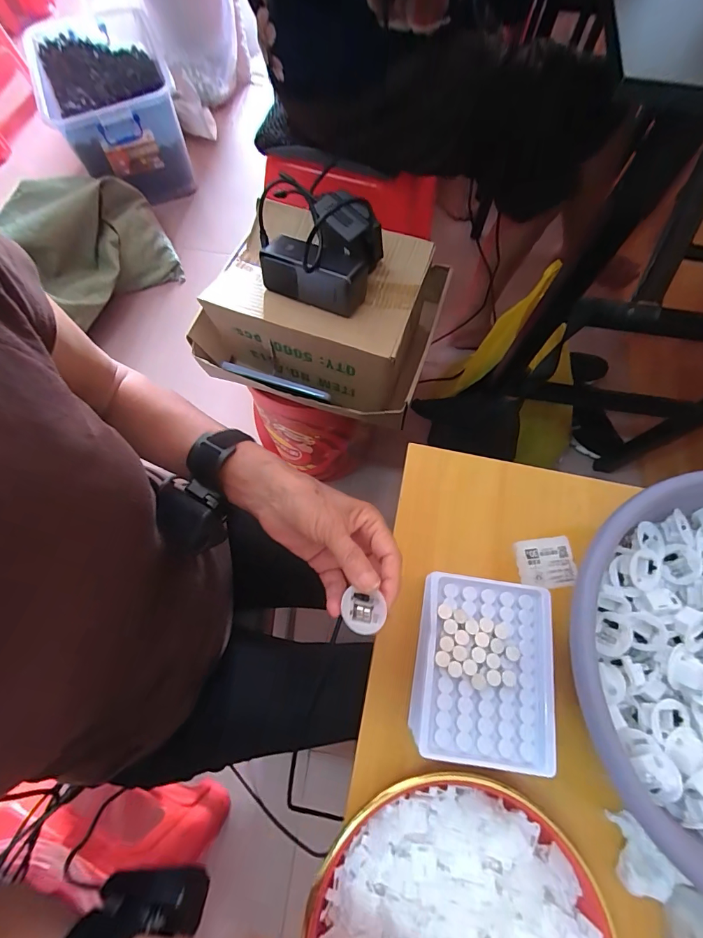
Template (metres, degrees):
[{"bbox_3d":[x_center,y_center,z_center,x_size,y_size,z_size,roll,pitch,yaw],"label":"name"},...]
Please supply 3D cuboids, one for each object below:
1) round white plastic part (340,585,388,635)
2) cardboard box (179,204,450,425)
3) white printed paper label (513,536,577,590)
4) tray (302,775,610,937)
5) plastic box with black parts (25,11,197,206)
[{"bbox_3d":[0.009,0.099,0.280,0.029,0.006,0.026,11,89,25],"label":"round white plastic part"},{"bbox_3d":[-0.052,-0.219,0.599,0.322,0.149,0.234,16,69,6],"label":"cardboard box"},{"bbox_3d":[0.197,0.095,0.416,0.058,0.004,0.048,-4,69,-2],"label":"white printed paper label"},{"bbox_3d":[0.087,0.345,0.287,0.195,0.030,0.213,0,69,0],"label":"tray"},{"bbox_3d":[-0.650,-0.987,1.143,0.310,0.229,0.459,-23,70,-9],"label":"plastic box with black parts"}]

